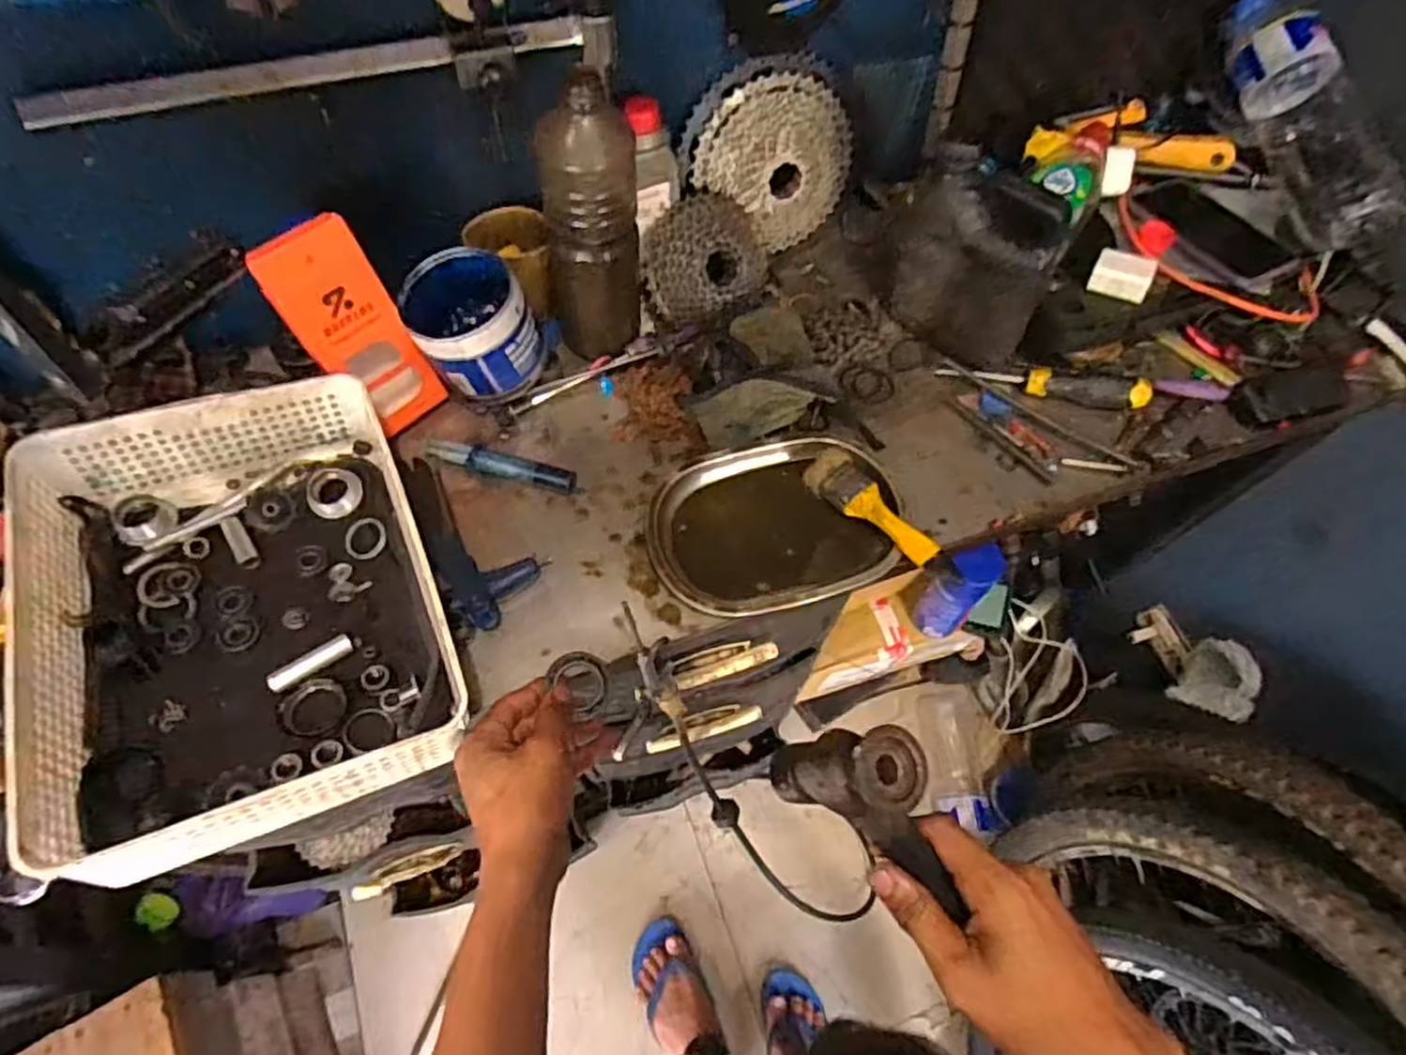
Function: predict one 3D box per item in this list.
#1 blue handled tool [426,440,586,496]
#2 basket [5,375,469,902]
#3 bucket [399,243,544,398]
[{"bbox_3d":[-0.176,-0.058,0.669,0.141,0.024,0.029,14,64,5],"label":"blue handled tool"},{"bbox_3d":[-0.328,0.048,0.542,0.242,0.107,0.329,-23,67,-12],"label":"basket"},{"bbox_3d":[-0.205,-0.177,0.660,0.099,0.078,0.107,1,64,-1],"label":"bucket"}]

